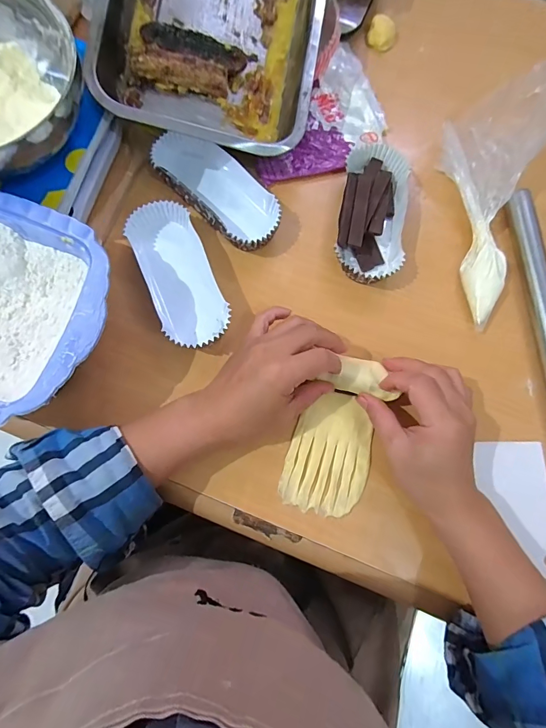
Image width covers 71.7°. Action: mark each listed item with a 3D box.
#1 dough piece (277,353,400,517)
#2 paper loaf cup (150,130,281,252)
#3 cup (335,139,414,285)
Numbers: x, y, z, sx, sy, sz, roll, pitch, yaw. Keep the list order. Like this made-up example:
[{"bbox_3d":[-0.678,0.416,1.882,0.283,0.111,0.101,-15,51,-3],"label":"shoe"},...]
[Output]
[{"bbox_3d":[0.058,0.062,0.331,0.070,0.022,0.135,22,87,4],"label":"dough piece"},{"bbox_3d":[-0.055,-0.174,0.380,0.147,0.031,0.067,44,78,9],"label":"paper loaf cup"},{"bbox_3d":[0.104,-0.156,0.389,0.071,0.035,0.155,10,75,1],"label":"cup"}]

